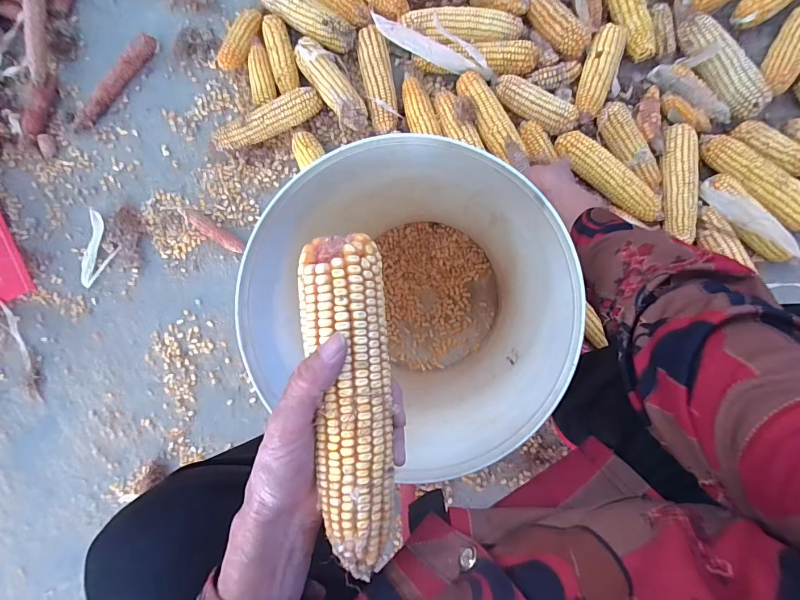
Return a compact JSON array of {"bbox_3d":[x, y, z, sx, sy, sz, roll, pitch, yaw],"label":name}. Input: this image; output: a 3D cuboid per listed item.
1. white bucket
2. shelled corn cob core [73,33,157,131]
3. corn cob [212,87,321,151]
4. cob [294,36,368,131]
[{"bbox_3d":[0.027,-0.005,0.493,0.260,0.353,0.284,0,92,6],"label":"white bucket"},{"bbox_3d":[-0.515,-0.390,0.690,0.032,0.026,0.209,43,96,3],"label":"shelled corn cob core"},{"bbox_3d":[-0.227,-0.302,0.659,0.200,0.049,0.047,-21,90,6],"label":"corn cob"},{"bbox_3d":[-0.114,-0.364,0.638,0.058,0.044,0.169,-39,88,6],"label":"cob"}]

